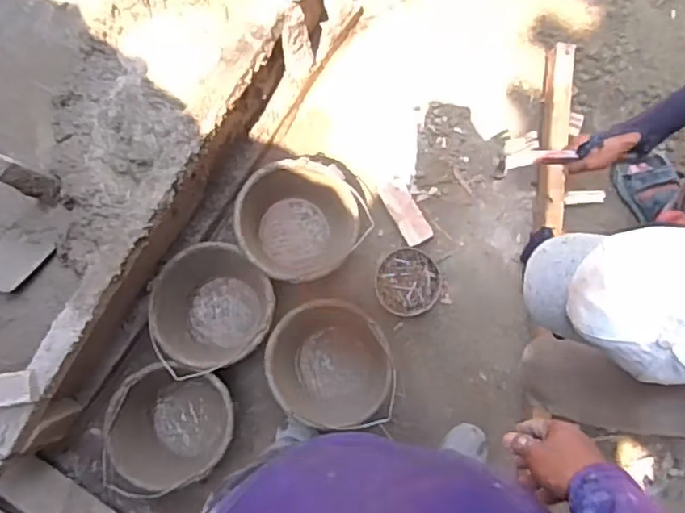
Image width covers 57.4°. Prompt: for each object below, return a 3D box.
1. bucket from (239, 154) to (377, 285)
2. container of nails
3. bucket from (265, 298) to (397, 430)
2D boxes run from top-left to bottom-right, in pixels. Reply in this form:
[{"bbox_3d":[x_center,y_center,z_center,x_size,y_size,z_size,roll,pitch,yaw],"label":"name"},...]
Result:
[{"bbox_3d":[-0.097,-0.076,1.311,0.250,0.192,0.232,0,84,2],"label":"bucket"},{"bbox_3d":[0.141,0.056,1.344,0.138,0.059,0.141,0,84,2],"label":"container of nails"},{"bbox_3d":[-0.020,0.213,1.278,0.248,0.210,0.229,0,83,3],"label":"bucket"}]

